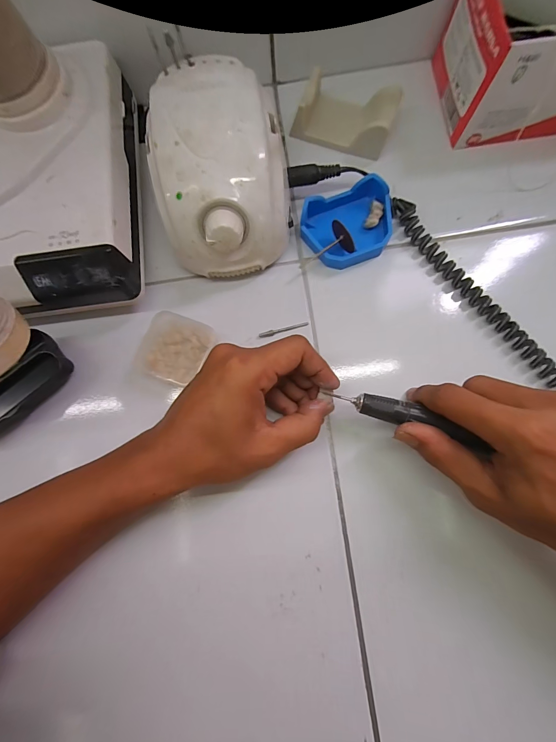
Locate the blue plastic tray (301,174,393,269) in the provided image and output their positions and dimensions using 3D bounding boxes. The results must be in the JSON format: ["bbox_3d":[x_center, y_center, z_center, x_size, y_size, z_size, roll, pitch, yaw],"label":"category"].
[{"bbox_3d":[0.062,-0.127,0.286,0.078,0.026,0.060,-21,80,0],"label":"blue plastic tray"}]

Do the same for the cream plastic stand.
[{"bbox_3d":[0.062,-0.234,0.302,0.085,0.029,0.047,20,83,6],"label":"cream plastic stand"}]

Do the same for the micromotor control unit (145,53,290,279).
[{"bbox_3d":[-0.044,-0.156,0.268,0.097,0.083,0.138,-7,81,2],"label":"micromotor control unit"}]

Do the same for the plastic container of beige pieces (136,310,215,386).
[{"bbox_3d":[-0.087,-0.019,0.279,0.052,0.014,0.055,21,83,7],"label":"plastic container of beige pieces"}]

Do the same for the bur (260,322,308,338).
[{"bbox_3d":[0.005,-0.036,0.285,0.043,0.004,0.005,-15,81,1],"label":"bur"}]

